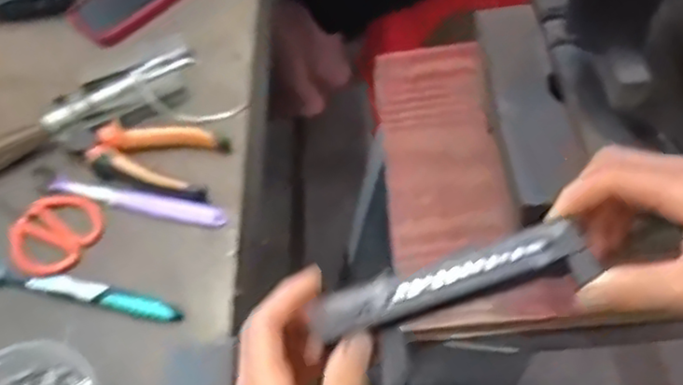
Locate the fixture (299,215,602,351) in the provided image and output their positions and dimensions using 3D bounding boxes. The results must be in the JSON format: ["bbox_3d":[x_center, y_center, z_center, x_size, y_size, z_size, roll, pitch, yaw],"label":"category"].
[{"bbox_3d":[0.057,0.048,0.354,0.148,0.013,0.032,-17,55,2],"label":"fixture"}]

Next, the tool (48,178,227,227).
[{"bbox_3d":[-0.171,0.008,0.555,0.160,0.006,0.017,11,56,12],"label":"tool"}]

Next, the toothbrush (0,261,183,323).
[{"bbox_3d":[-0.204,0.073,0.507,0.178,0.010,0.019,11,56,11],"label":"toothbrush"}]

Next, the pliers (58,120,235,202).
[{"bbox_3d":[-0.175,-0.028,0.571,0.144,0.021,0.064,6,55,8],"label":"pliers"}]

